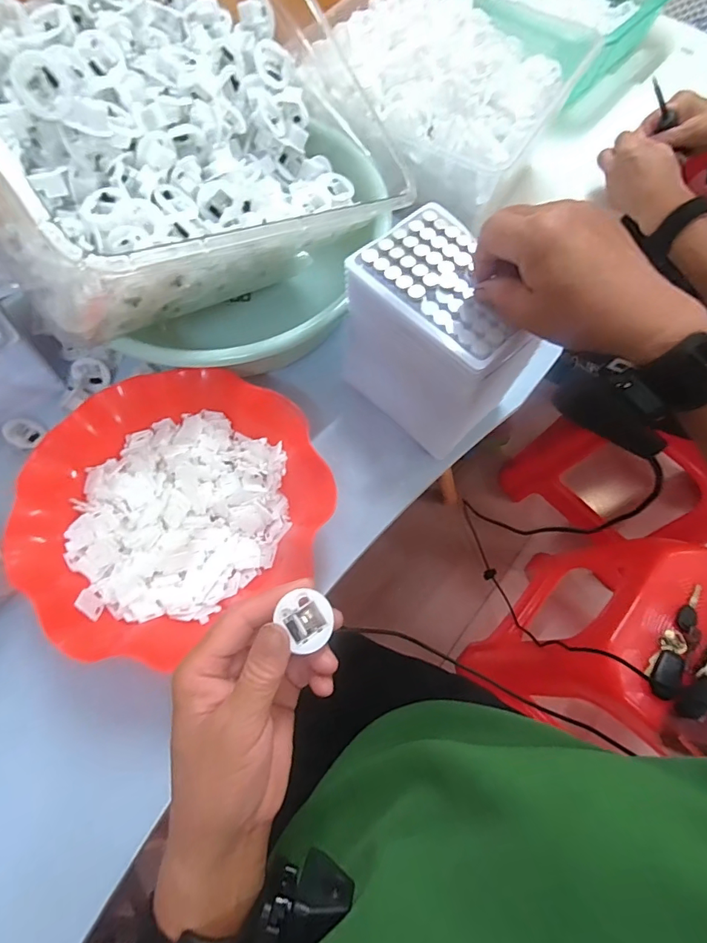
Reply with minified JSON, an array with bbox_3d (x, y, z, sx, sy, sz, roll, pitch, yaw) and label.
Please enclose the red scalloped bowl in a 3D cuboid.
[{"bbox_3d":[-0.136,0.030,0.366,0.229,0.063,0.212,1,67,-2],"label":"red scalloped bowl"}]

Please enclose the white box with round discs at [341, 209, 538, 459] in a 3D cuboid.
[{"bbox_3d":[0.068,-0.107,0.381,0.135,0.131,0.093,43,72,14],"label":"white box with round discs"}]

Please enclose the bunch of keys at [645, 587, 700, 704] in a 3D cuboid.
[{"bbox_3d":[0.426,0.218,0.599,0.041,0.016,0.157,36,71,12],"label":"bunch of keys"}]

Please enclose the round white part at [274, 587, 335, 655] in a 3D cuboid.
[{"bbox_3d":[-0.028,0.082,0.252,0.027,0.012,0.028,7,70,-18],"label":"round white part"}]

